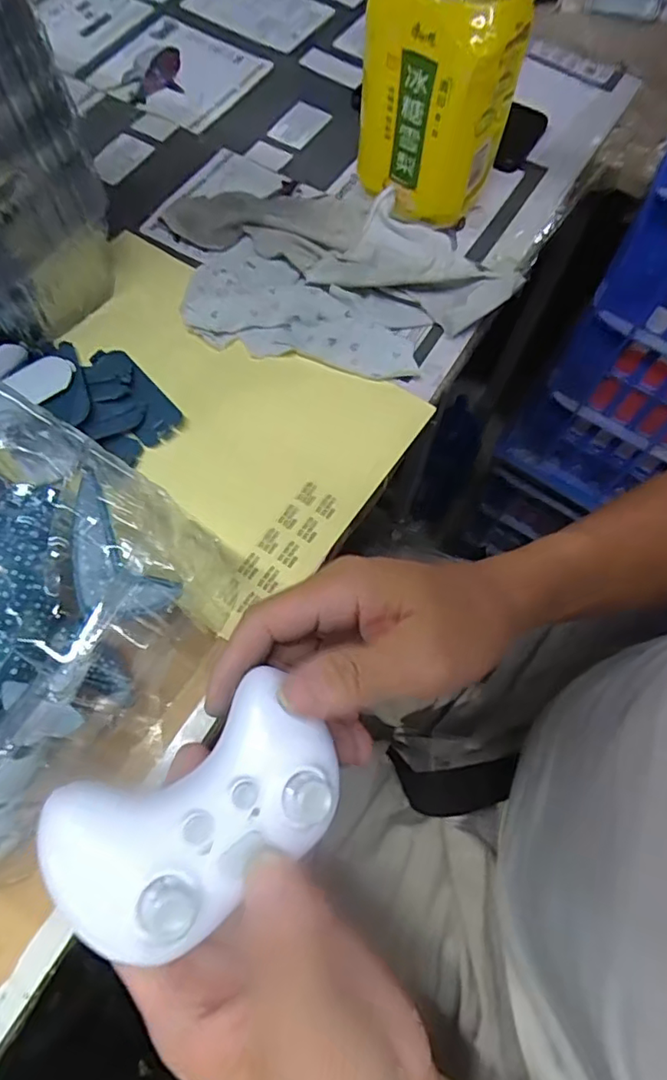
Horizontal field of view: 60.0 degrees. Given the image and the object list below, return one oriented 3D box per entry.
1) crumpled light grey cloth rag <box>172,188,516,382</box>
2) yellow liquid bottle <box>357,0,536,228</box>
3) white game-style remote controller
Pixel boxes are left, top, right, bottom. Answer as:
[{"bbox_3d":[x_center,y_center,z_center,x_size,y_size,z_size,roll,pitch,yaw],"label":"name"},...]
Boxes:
[{"bbox_3d":[-0.011,-0.202,0.431,0.256,0.029,0.174,28,69,8],"label":"crumpled light grey cloth rag"},{"bbox_3d":[0.075,-0.320,0.387,0.098,0.191,0.083,22,68,6],"label":"yellow liquid bottle"},{"bbox_3d":[-0.049,0.100,0.212,0.102,0.027,0.065,-31,72,-14],"label":"white game-style remote controller"}]

